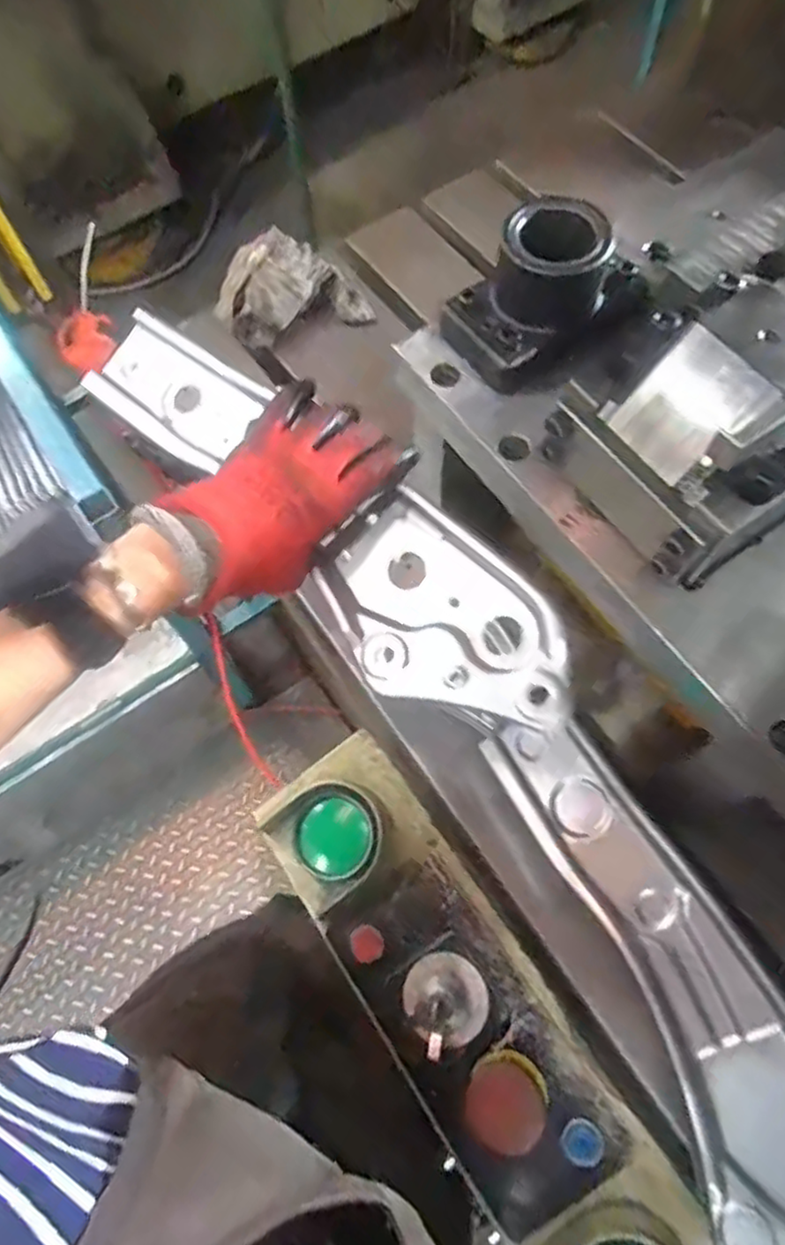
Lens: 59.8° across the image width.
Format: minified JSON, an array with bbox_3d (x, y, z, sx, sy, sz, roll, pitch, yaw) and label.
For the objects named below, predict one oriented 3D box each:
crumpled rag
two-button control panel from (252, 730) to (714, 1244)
[{"bbox_3d":[-0.124,-0.396,0.797,0.173,0.054,0.121,-19,68,-6],"label":"crumpled rag"},{"bbox_3d":[0.066,0.327,0.559,0.140,0.082,0.497,-32,70,-11],"label":"two-button control panel"}]

